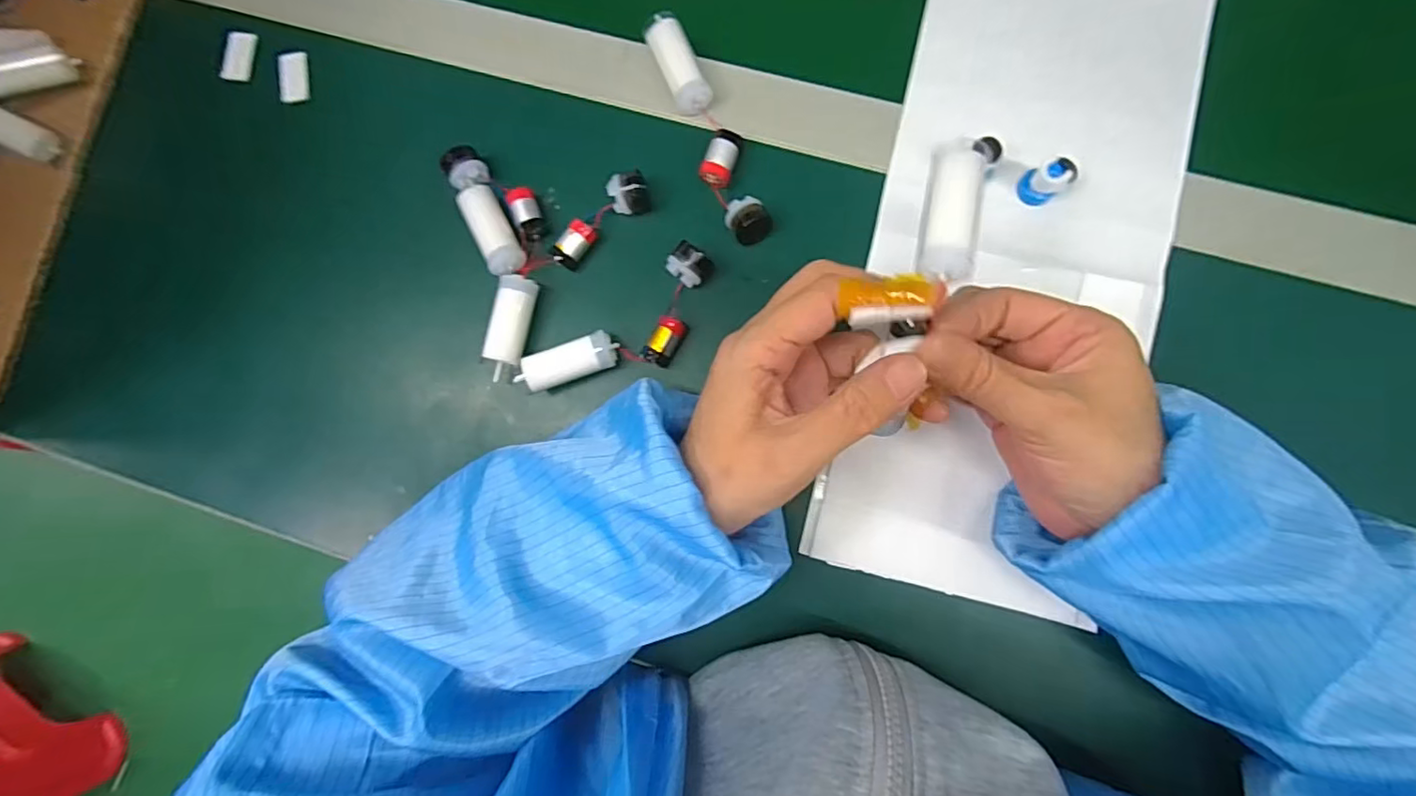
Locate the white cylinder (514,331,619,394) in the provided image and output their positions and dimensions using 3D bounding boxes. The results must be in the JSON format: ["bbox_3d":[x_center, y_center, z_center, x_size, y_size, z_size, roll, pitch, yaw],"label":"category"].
[{"bbox_3d":[-0.076,-0.018,0.328,0.053,0.023,0.020,-19,83,3],"label":"white cylinder"}]

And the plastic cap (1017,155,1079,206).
[{"bbox_3d":[0.178,-0.115,0.314,0.017,0.024,0.020,-39,83,0],"label":"plastic cap"}]

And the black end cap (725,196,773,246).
[{"bbox_3d":[0.022,-0.097,0.329,0.024,0.019,0.021,44,89,7],"label":"black end cap"}]

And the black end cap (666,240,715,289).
[{"bbox_3d":[-0.010,-0.072,0.327,0.020,0.020,0.019,39,89,7],"label":"black end cap"}]

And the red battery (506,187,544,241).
[{"bbox_3d":[-0.102,-0.105,0.340,0.013,0.012,0.031,-22,83,2],"label":"red battery"}]

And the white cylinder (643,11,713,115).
[{"bbox_3d":[-0.017,-0.190,0.339,0.020,0.019,0.058,-25,83,2],"label":"white cylinder"}]

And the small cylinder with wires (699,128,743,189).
[{"bbox_3d":[0.008,-0.132,0.335,0.017,0.016,0.032,20,86,6],"label":"small cylinder with wires"}]

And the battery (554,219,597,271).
[{"bbox_3d":[-0.074,-0.086,0.336,0.015,0.016,0.026,36,88,7],"label":"battery"}]

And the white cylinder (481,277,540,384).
[{"bbox_3d":[-0.110,-0.039,0.333,0.018,0.019,0.057,12,86,6],"label":"white cylinder"}]

